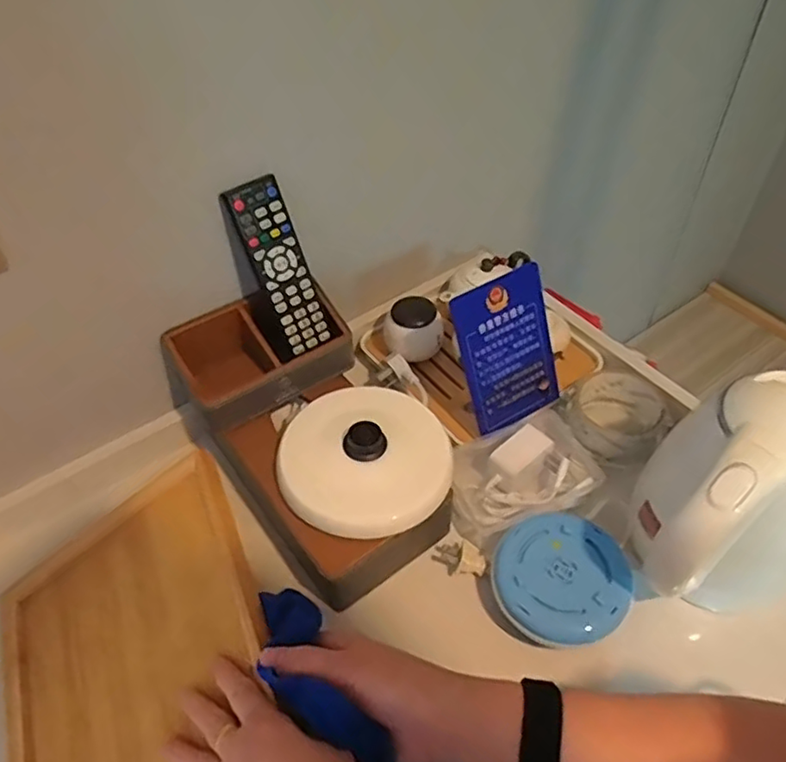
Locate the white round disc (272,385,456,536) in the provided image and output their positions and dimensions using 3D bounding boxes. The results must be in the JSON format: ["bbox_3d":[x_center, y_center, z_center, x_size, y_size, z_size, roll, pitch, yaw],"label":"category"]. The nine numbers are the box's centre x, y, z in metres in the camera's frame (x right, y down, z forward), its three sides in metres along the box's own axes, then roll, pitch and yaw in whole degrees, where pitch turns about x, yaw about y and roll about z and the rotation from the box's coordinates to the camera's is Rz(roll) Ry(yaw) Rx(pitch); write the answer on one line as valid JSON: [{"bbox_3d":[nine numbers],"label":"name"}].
[{"bbox_3d":[-0.020,0.061,0.533,0.138,0.033,0.141,-1,49,2],"label":"white round disc"}]

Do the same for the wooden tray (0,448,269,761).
[{"bbox_3d":[-0.174,0.231,0.423,0.224,0.016,0.330,-33,54,4],"label":"wooden tray"}]

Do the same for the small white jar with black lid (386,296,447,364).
[{"bbox_3d":[0.024,-0.050,0.669,0.061,0.052,0.067,-1,49,2],"label":"small white jar with black lid"}]

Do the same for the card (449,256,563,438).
[{"bbox_3d":[0.111,-0.031,0.588,0.096,0.142,0.009,-23,26,-18],"label":"card"}]

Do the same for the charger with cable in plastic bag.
[{"bbox_3d":[0.114,0.087,0.585,0.135,0.039,0.101,-21,51,-15],"label":"charger with cable in plastic bag"}]

